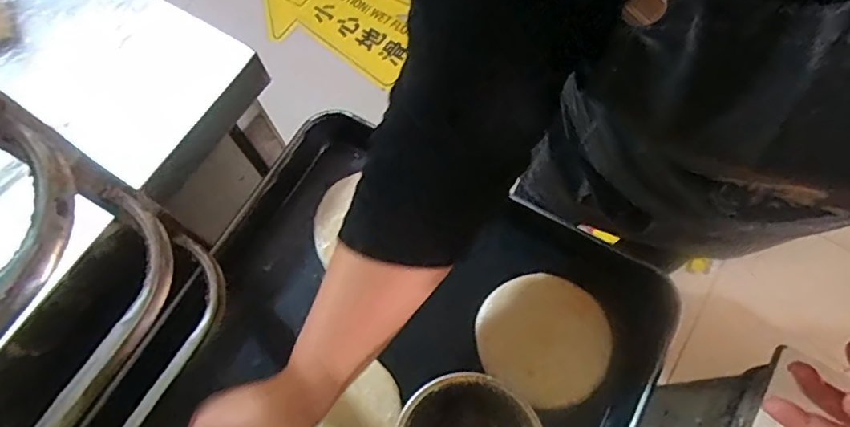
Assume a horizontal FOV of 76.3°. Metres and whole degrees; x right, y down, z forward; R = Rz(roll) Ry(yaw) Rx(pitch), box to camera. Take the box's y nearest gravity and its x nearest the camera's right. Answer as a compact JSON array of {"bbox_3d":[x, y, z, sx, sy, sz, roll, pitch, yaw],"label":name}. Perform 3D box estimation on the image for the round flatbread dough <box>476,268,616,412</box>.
[{"bbox_3d":[0.109,0.113,0.495,0.117,0.015,0.108,-1,69,2],"label":"round flatbread dough"}]

